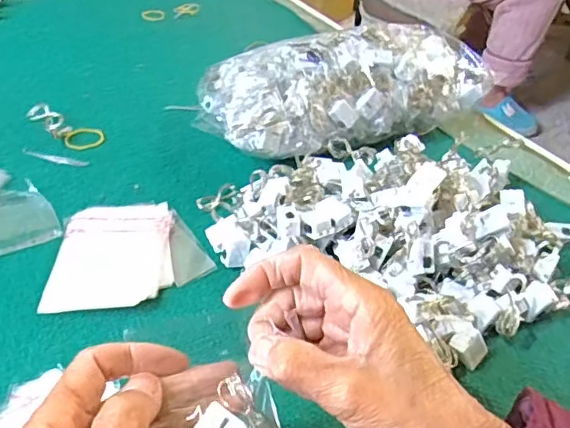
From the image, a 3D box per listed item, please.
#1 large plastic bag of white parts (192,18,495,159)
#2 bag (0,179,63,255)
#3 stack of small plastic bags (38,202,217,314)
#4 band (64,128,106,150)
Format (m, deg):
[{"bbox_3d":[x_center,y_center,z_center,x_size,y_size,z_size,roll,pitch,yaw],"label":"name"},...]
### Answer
[{"bbox_3d":[0.059,-0.127,0.580,0.277,0.094,0.148,-12,42,-17],"label":"large plastic bag of white parts"},{"bbox_3d":[-0.231,0.004,0.477,0.065,0.004,0.077,-19,45,-24],"label":"bag"},{"bbox_3d":[-0.121,0.029,0.448,0.116,0.010,0.113,-2,40,-7],"label":"stack of small plastic bags"},{"bbox_3d":[-0.203,-0.077,0.574,0.039,0.004,0.034,-14,43,-19],"label":"band"}]

